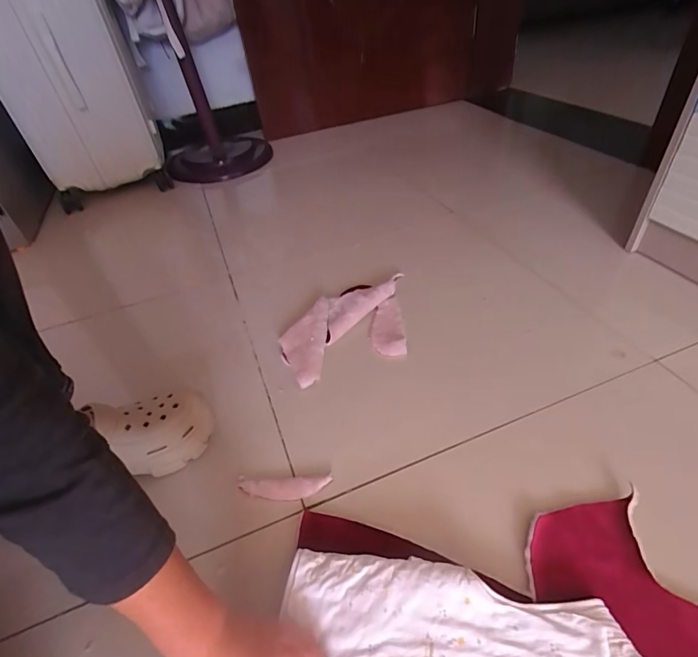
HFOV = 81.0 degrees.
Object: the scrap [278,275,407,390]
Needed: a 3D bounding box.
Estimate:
[{"bbox_3d":[-0.001,-0.005,0.743,0.255,0.035,0.179,-17,43,-13],"label":"scrap"}]

